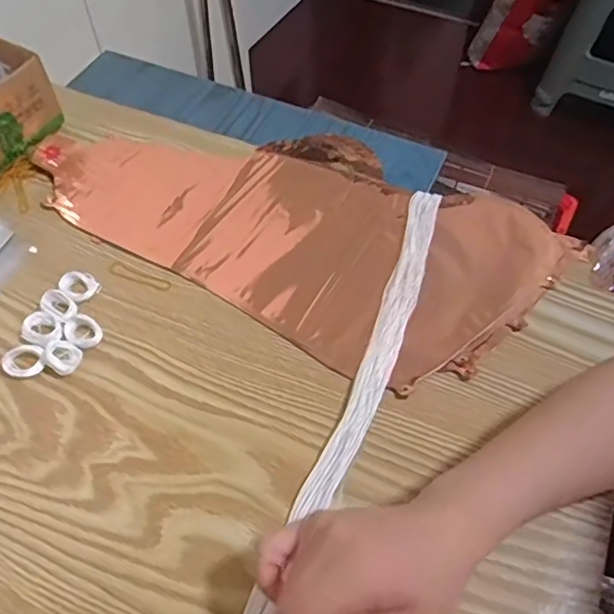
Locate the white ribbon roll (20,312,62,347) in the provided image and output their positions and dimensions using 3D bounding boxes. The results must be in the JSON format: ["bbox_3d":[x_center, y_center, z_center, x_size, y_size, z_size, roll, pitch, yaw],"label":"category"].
[{"bbox_3d":[-0.193,0.017,0.439,0.030,0.007,0.025,39,64,24],"label":"white ribbon roll"}]

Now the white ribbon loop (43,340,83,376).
[{"bbox_3d":[-0.173,0.034,0.427,0.027,0.009,0.022,33,61,21],"label":"white ribbon loop"}]

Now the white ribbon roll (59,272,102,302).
[{"bbox_3d":[-0.174,-0.017,0.462,0.024,0.006,0.025,-39,63,-23],"label":"white ribbon roll"}]

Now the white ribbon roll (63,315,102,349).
[{"bbox_3d":[-0.163,0.018,0.438,0.029,0.008,0.022,28,60,19],"label":"white ribbon roll"}]

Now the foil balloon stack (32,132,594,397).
[{"bbox_3d":[-0.010,-0.085,0.506,0.413,0.020,0.213,28,60,18],"label":"foil balloon stack"}]

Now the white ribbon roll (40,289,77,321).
[{"bbox_3d":[-0.184,-0.001,0.449,0.031,0.007,0.019,28,60,19],"label":"white ribbon roll"}]

